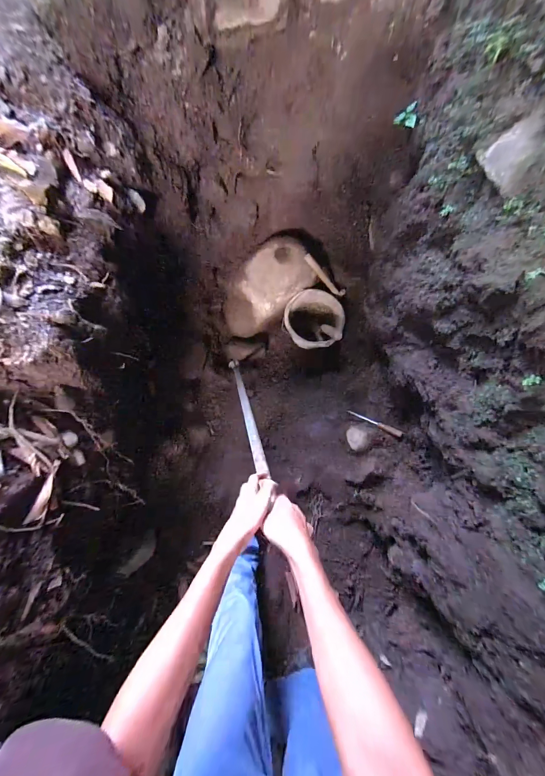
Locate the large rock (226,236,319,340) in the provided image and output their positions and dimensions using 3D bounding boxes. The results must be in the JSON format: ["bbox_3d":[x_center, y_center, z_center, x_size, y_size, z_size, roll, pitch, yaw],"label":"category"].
[{"bbox_3d":[-0.024,-0.437,1.337,0.249,0.250,0.475,46,120,-2],"label":"large rock"}]

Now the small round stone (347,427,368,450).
[{"bbox_3d":[0.317,0.185,1.138,0.061,0.069,0.095,-9,74,-2],"label":"small round stone"}]

